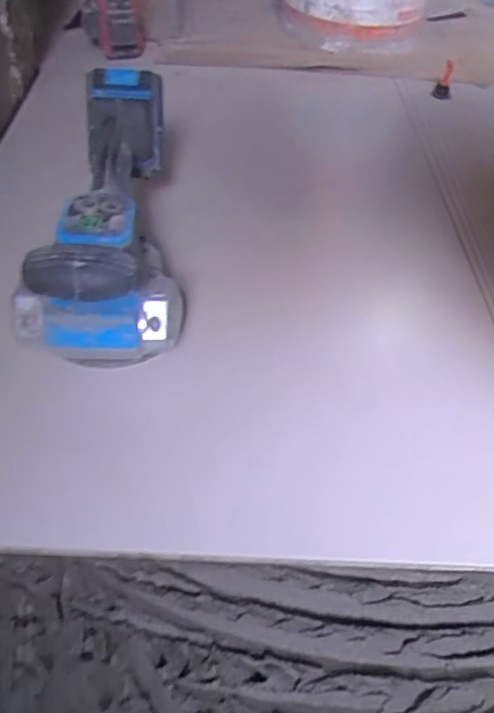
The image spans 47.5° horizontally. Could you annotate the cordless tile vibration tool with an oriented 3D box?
[{"bbox_3d":[-0.129,-0.134,0.503,0.124,0.121,0.292,-3,48,-8],"label":"cordless tile vibration tool"}]

